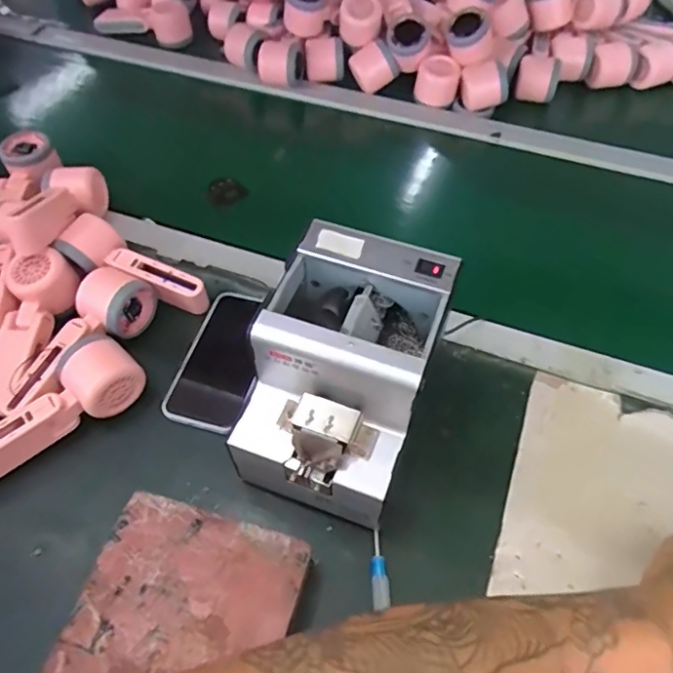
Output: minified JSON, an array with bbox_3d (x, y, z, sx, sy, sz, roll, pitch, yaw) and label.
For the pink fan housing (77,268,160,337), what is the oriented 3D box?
[{"bbox_3d":[-0.220,-0.030,0.541,0.055,0.053,0.062,17,58,13],"label":"pink fan housing"}]

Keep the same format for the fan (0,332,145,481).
[{"bbox_3d":[-0.249,0.065,0.470,0.165,0.047,0.059,-40,63,-22],"label":"fan"}]

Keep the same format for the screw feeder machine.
[{"bbox_3d":[0.007,0.037,0.443,0.120,0.152,0.176,17,58,13],"label":"screw feeder machine"}]

